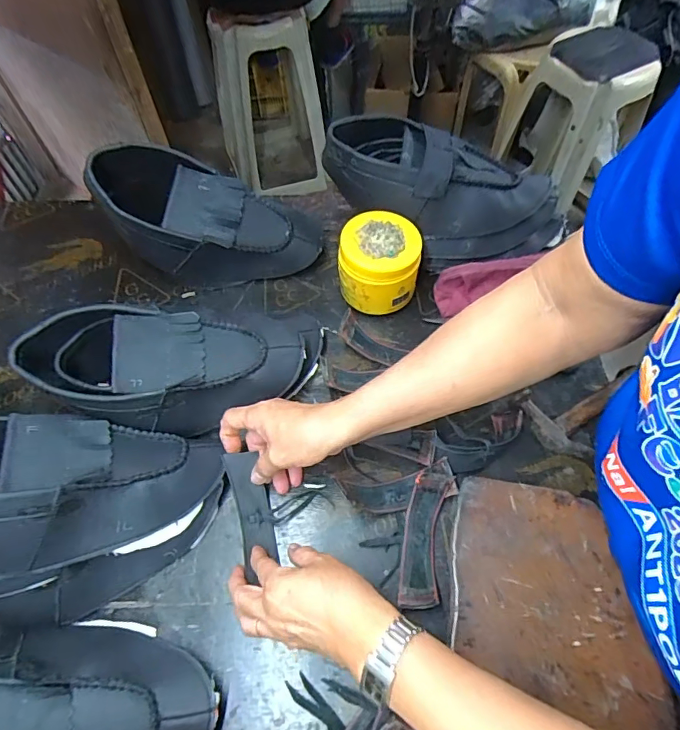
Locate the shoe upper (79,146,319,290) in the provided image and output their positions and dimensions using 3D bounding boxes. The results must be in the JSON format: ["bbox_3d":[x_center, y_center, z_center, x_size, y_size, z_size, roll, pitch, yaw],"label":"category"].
[{"bbox_3d":[-0.156,-0.181,0.573,0.239,0.157,0.098,-6,61,0],"label":"shoe upper"}]

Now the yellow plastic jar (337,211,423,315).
[{"bbox_3d":[0.048,-0.120,0.569,0.093,0.096,0.092,-2,61,3],"label":"yellow plastic jar"}]

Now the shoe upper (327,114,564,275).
[{"bbox_3d":[0.131,-0.211,0.588,0.314,0.094,0.125,21,63,-5],"label":"shoe upper"}]

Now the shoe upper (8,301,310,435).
[{"bbox_3d":[-0.177,0.009,0.489,0.259,0.121,0.112,-4,61,2],"label":"shoe upper"}]

